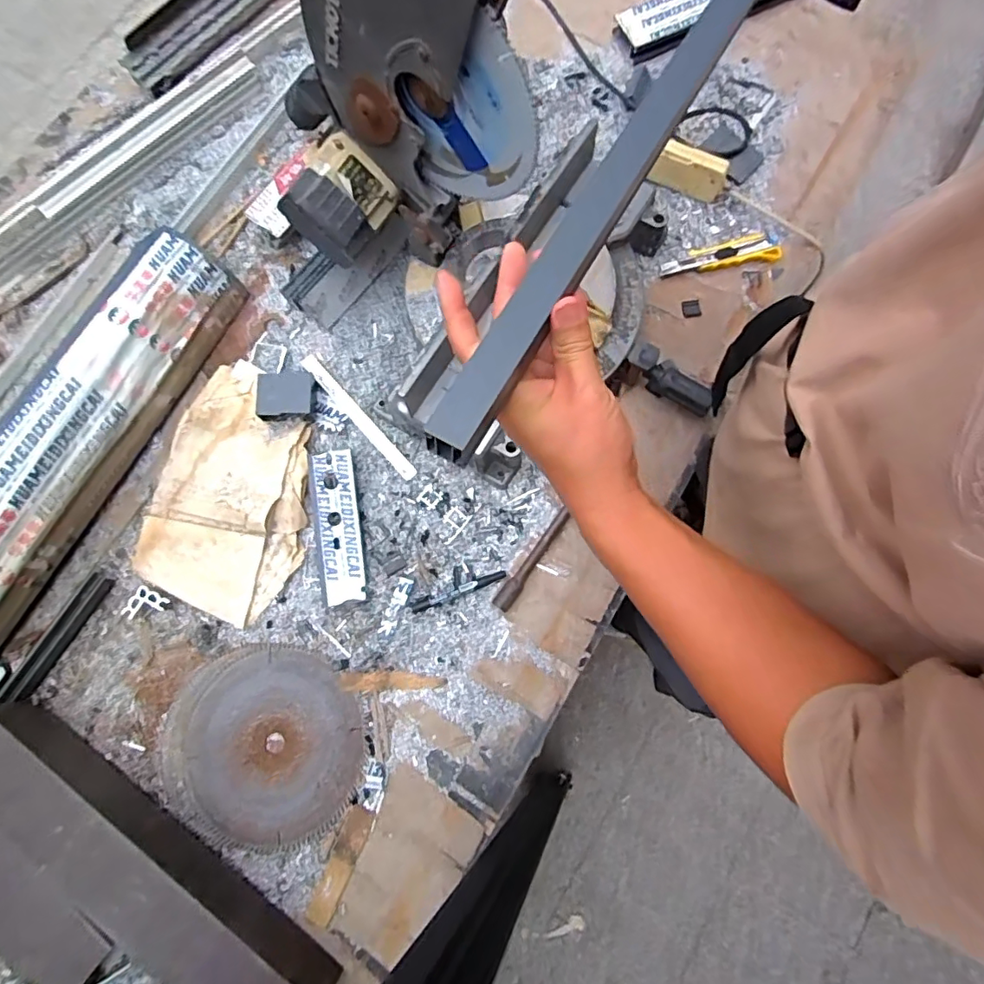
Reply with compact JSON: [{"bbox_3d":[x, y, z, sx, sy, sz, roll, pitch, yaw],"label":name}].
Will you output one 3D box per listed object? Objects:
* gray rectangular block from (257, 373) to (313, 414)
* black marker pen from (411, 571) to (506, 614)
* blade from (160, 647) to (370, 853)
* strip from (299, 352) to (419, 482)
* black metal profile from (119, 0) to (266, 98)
[{"bbox_3d":[-0.292,-0.139,0.784,0.076,0.038,0.060,-2,78,1],"label":"gray rectangular block"},{"bbox_3d":[-0.044,0.132,0.739,0.131,0.009,0.014,-21,78,-3],"label":"black marker pen"},{"bbox_3d":[-0.295,0.328,0.722,0.265,0.009,0.242,-1,77,4],"label":"blade"},{"bbox_3d":[-0.194,-0.111,0.798,0.021,0.011,0.238,-41,80,-7],"label":"strip"},{"bbox_3d":[-0.445,-0.837,0.933,0.087,0.054,0.421,40,81,9],"label":"black metal profile"}]

